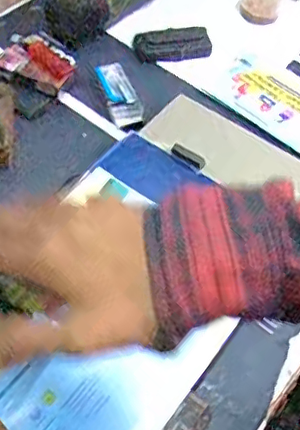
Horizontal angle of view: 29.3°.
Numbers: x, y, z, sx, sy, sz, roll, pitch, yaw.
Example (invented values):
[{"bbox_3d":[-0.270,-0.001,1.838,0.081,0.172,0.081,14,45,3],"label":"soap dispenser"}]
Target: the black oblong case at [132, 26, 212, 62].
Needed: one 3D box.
[{"bbox_3d":[0.030,-0.235,0.777,0.101,0.019,0.046,-5,55,-9],"label":"black oblong case"}]

